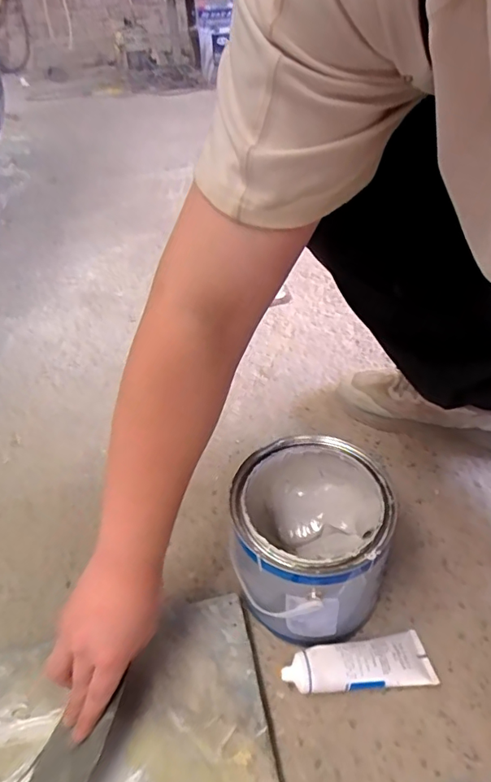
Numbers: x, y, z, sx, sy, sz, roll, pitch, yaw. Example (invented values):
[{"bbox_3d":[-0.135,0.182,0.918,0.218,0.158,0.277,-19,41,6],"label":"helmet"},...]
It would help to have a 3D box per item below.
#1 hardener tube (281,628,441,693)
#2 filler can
[{"bbox_3d":[0.110,0.270,0.473,0.143,0.030,0.049,-10,41,-5],"label":"hardener tube"},{"bbox_3d":[0.065,0.154,0.509,0.156,0.151,0.155,-3,41,3],"label":"filler can"}]

